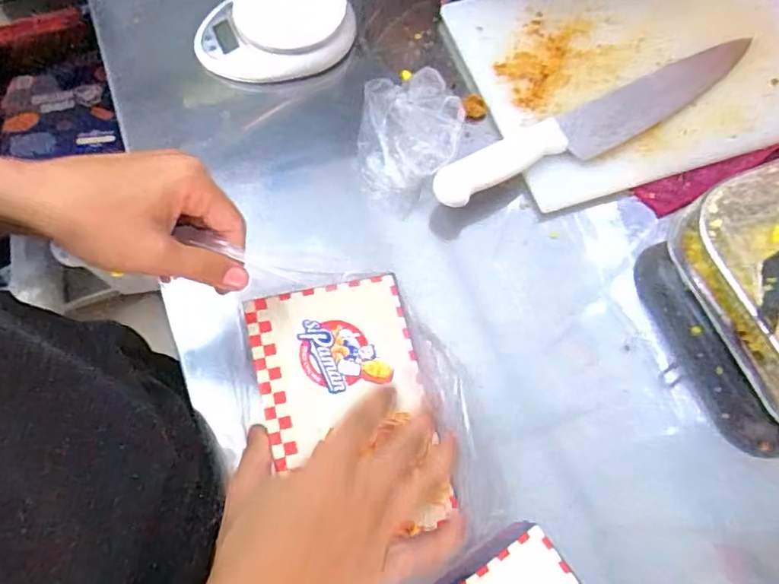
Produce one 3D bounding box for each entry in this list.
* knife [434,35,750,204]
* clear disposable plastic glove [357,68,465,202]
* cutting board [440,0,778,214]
[{"bbox_3d":[0.191,-0.157,0.536,0.338,0.020,0.053,-24,70,-10],"label":"knife"},{"bbox_3d":[0.017,-0.146,0.544,0.089,0.062,0.104,8,68,2],"label":"clear disposable plastic glove"},{"bbox_3d":[0.254,-0.226,0.587,0.338,0.025,0.253,-17,69,-8],"label":"cutting board"}]

